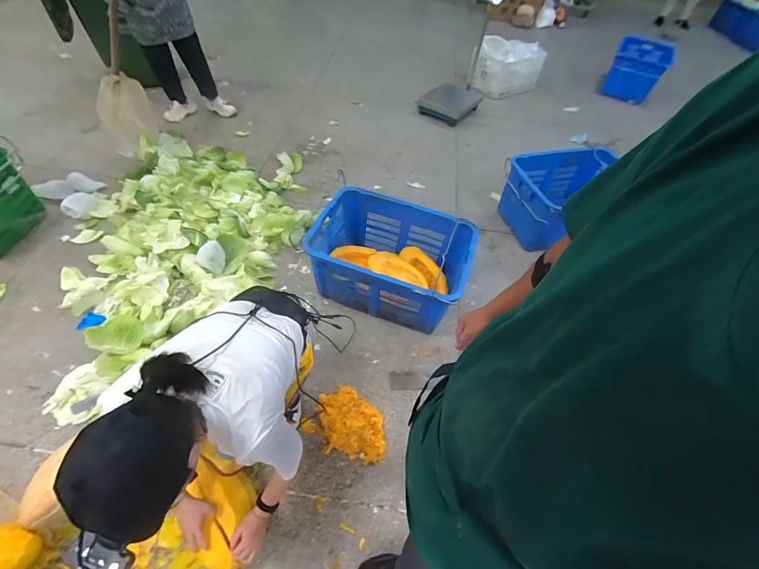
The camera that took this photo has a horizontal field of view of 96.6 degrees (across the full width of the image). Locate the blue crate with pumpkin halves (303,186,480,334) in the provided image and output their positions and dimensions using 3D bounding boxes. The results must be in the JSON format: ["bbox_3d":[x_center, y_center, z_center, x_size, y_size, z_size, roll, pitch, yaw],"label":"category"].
[{"bbox_3d":[0.033,-0.101,1.512,0.679,0.344,0.438,19,53,8],"label":"blue crate with pumpkin halves"}]

